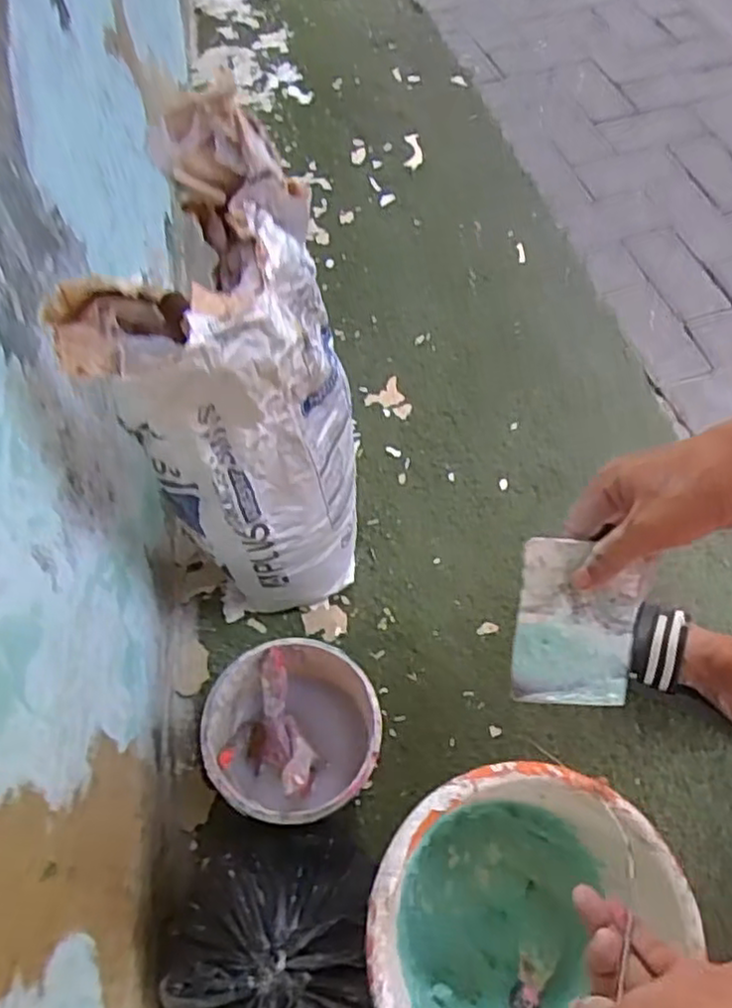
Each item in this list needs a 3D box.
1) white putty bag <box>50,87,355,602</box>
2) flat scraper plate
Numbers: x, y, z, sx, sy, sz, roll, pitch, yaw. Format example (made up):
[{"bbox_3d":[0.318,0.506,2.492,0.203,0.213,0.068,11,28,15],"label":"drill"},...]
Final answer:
[{"bbox_3d":[-0.107,-0.079,0.675,0.177,0.493,0.210,6,61,4],"label":"white putty bag"},{"bbox_3d":[0.136,0.077,0.446,0.082,0.004,0.104,7,95,-10],"label":"flat scraper plate"}]

